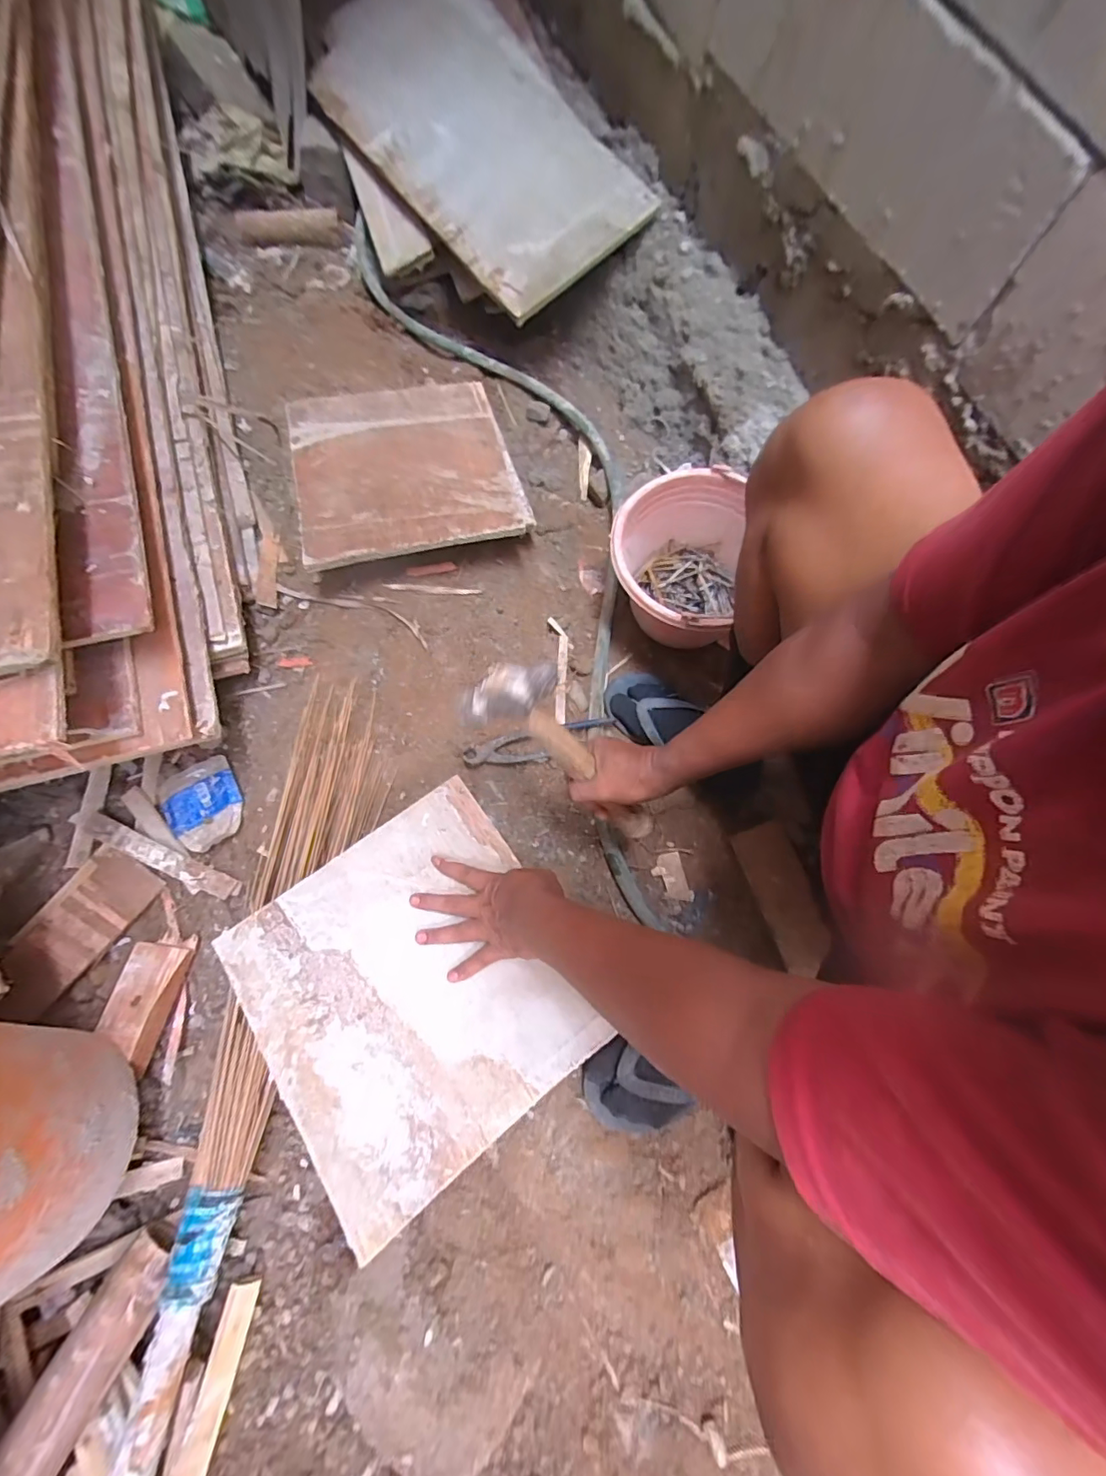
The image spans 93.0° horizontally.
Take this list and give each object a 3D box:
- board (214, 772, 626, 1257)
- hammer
[{"bbox_3d":[-0.143,0.249,0.537,0.299,0.006,0.317,-35,70,-12],"label":"board"},{"bbox_3d":[0.024,0.030,0.553,0.092,0.295,0.056,9,63,45],"label":"hammer"}]

